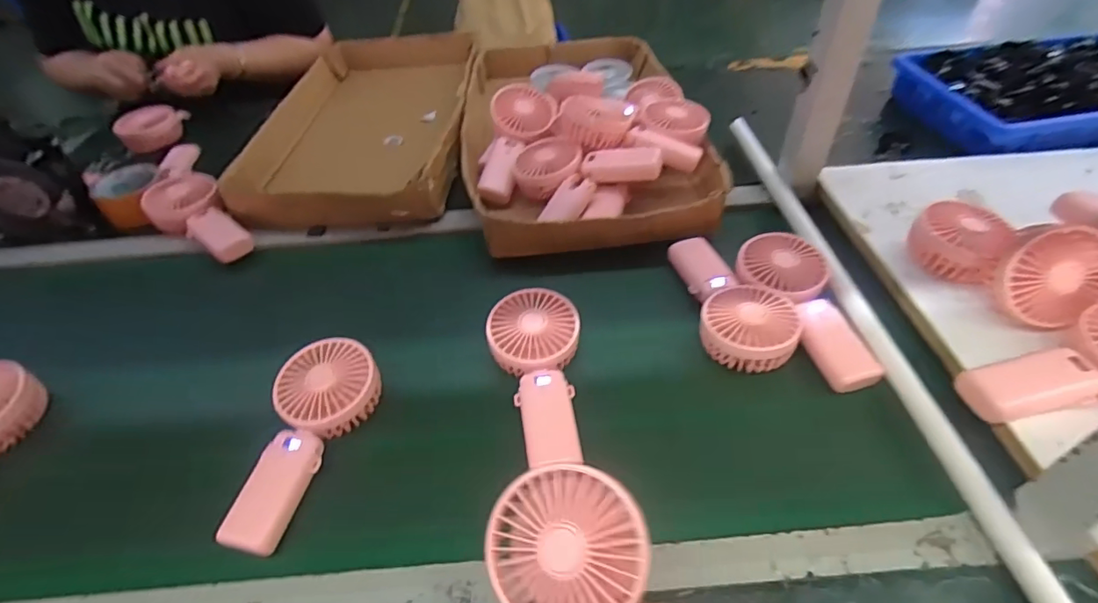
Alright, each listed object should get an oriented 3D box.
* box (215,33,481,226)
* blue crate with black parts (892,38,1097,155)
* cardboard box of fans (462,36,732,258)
[{"bbox_3d":[-0.276,-0.285,0.856,0.292,0.080,0.532,-1,46,3],"label":"box"},{"bbox_3d":[0.724,-0.295,0.758,0.369,0.065,0.237,-2,46,2],"label":"blue crate with black parts"},{"bbox_3d":[0.039,-0.261,0.782,0.322,0.101,0.506,-7,46,-2],"label":"cardboard box of fans"}]

